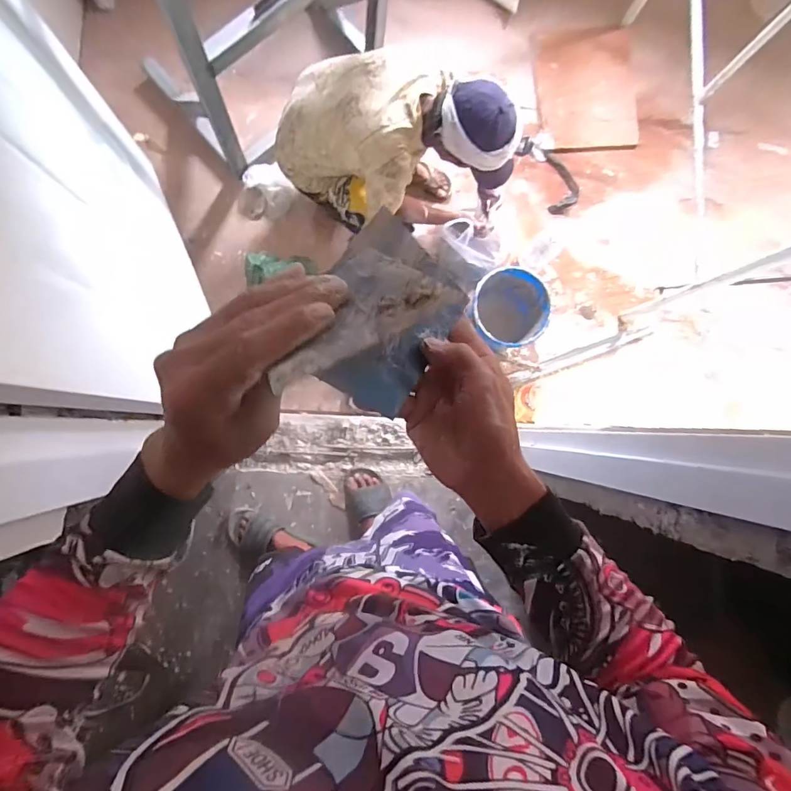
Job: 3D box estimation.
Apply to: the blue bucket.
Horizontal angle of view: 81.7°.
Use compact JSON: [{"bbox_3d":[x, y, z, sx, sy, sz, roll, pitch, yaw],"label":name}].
[{"bbox_3d":[0.360,-0.274,1.558,0.262,0.247,0.251,1,84,-6],"label":"blue bucket"}]

